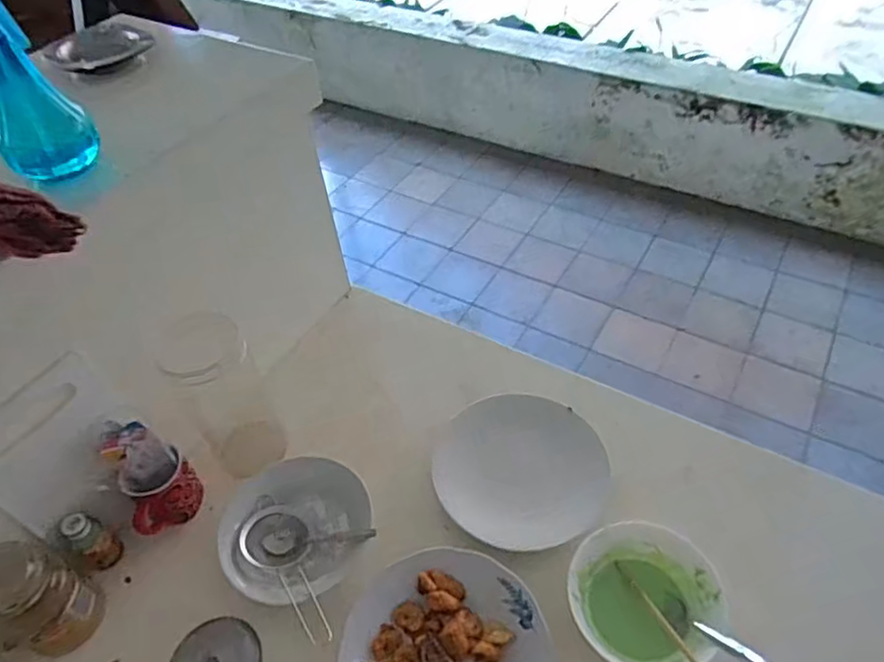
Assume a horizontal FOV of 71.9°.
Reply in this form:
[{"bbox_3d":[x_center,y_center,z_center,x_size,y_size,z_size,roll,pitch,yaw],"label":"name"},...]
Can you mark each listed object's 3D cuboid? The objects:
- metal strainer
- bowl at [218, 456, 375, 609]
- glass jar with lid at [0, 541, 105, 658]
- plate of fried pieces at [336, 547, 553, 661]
[{"bbox_3d":[-0.157,0.246,0.639,0.065,0.032,0.167,-32,54,-22],"label":"metal strainer"},{"bbox_3d":[-0.159,0.217,0.673,0.161,0.046,0.137,-36,55,-25],"label":"bowl"},{"bbox_3d":[-0.395,0.267,0.602,0.080,0.122,0.067,19,52,20],"label":"glass jar with lid"},{"bbox_3d":[0.002,0.315,0.593,0.200,0.058,0.193,-2,48,3],"label":"plate of fried pieces"}]

